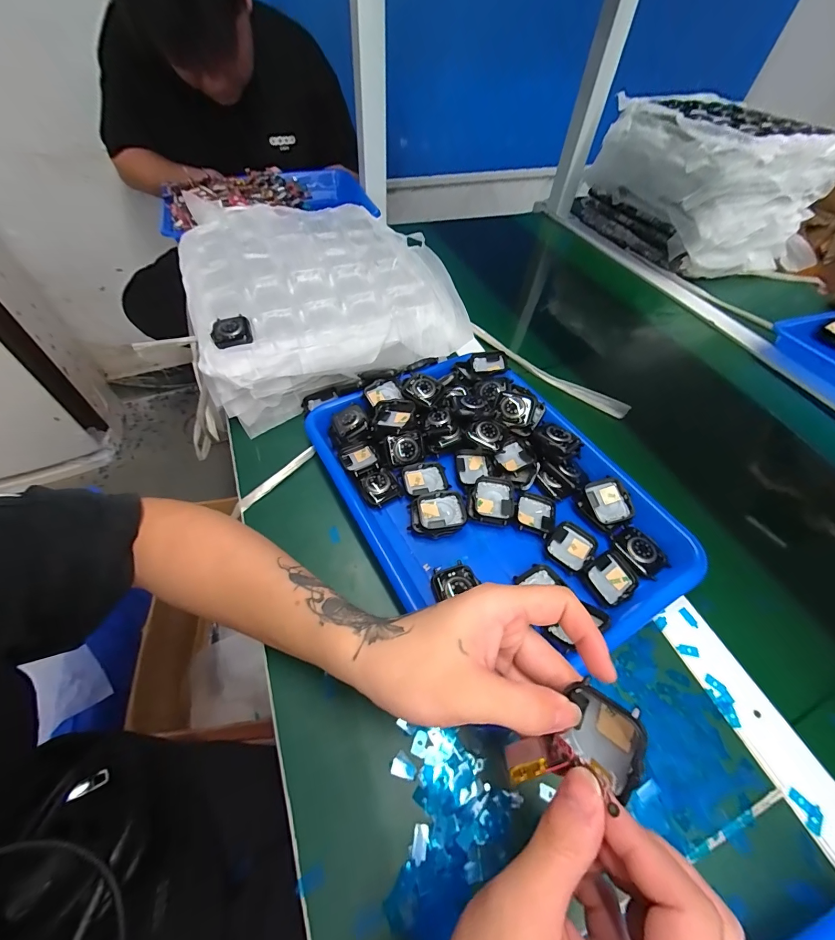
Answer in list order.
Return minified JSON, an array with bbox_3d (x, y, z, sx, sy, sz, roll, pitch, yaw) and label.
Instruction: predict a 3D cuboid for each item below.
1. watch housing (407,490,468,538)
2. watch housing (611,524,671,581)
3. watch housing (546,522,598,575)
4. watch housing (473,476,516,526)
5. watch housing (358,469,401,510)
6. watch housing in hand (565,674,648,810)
[{"bbox_3d":[0.018,0.041,0.346,0.051,0.014,0.038,-6,54,-8],"label":"watch housing"},{"bbox_3d":[0.198,0.072,0.337,0.031,0.010,0.045,-35,60,-10],"label":"watch housing"},{"bbox_3d":[0.137,0.071,0.338,0.036,0.009,0.043,35,59,21],"label":"watch housing"},{"bbox_3d":[0.073,0.028,0.355,0.039,0.012,0.045,4,53,-1],"label":"watch housing"},{"bbox_3d":[-0.037,0.016,0.368,0.034,0.013,0.035,-22,58,-19],"label":"watch housing"},{"bbox_3d":[0.089,0.125,0.178,0.009,0.036,0.034,12,6,-36],"label":"watch housing in hand"}]

